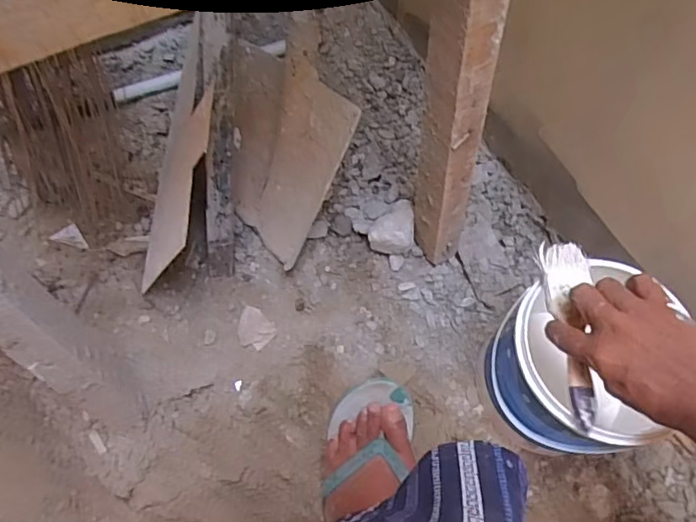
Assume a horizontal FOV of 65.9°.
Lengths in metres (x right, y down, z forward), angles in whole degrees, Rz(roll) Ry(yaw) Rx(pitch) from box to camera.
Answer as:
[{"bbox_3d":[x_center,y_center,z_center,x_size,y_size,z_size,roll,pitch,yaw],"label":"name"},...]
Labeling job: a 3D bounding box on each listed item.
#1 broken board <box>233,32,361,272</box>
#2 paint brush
[{"bbox_3d":[-0.094,-0.147,0.716,0.215,0.047,0.287,24,112,31],"label":"broken board"},{"bbox_3d":[0.220,0.064,0.517,0.047,0.016,0.185,0,66,0],"label":"paint brush"}]

